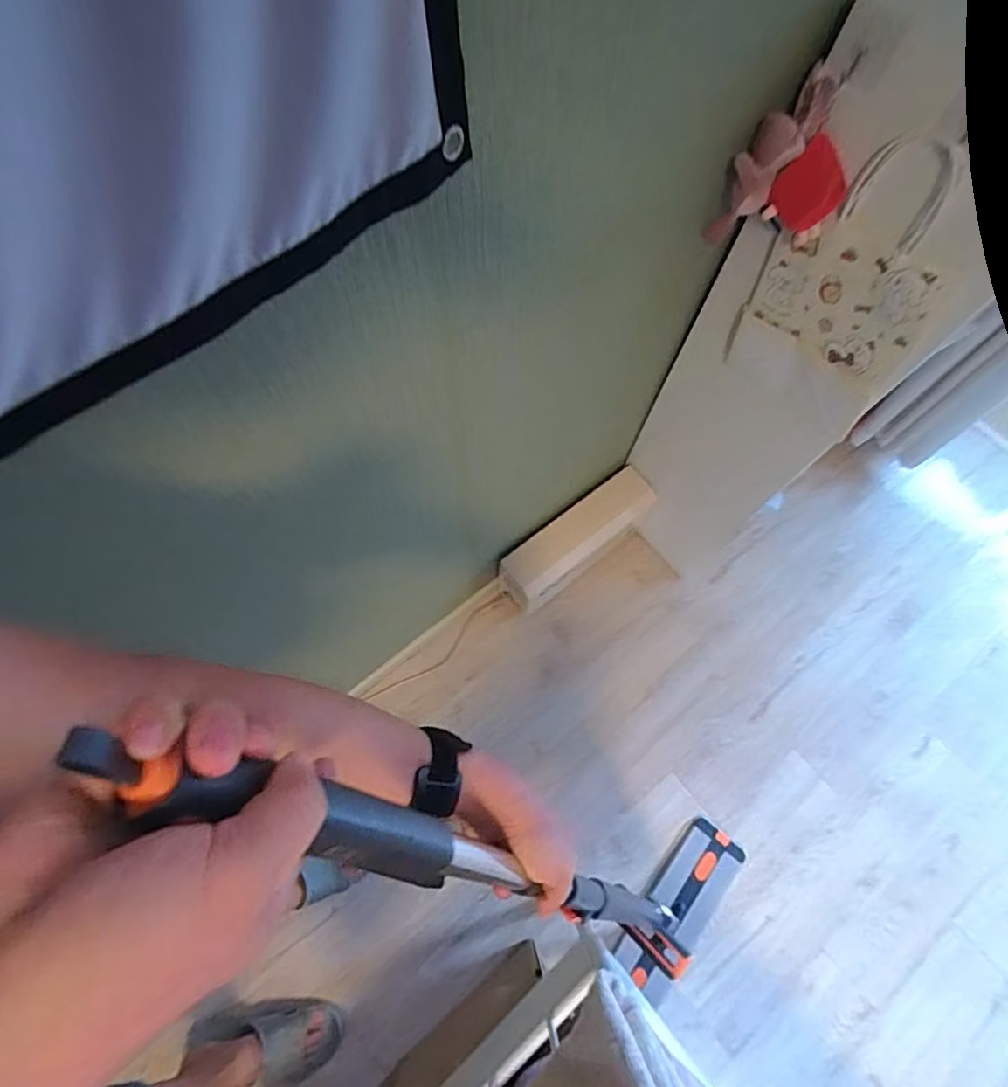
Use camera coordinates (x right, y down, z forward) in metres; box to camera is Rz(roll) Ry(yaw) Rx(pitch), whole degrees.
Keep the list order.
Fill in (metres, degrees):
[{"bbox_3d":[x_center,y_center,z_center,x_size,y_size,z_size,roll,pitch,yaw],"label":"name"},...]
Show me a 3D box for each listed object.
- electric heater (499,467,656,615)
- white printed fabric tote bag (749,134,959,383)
[{"bbox_3d":[0.163,0.007,1.302,0.372,0.244,0.109,-35,75,-14],"label":"electric heater"},{"bbox_3d":[0.407,-0.313,0.642,0.193,0.247,0.031,38,73,13],"label":"white printed fabric tote bag"}]

